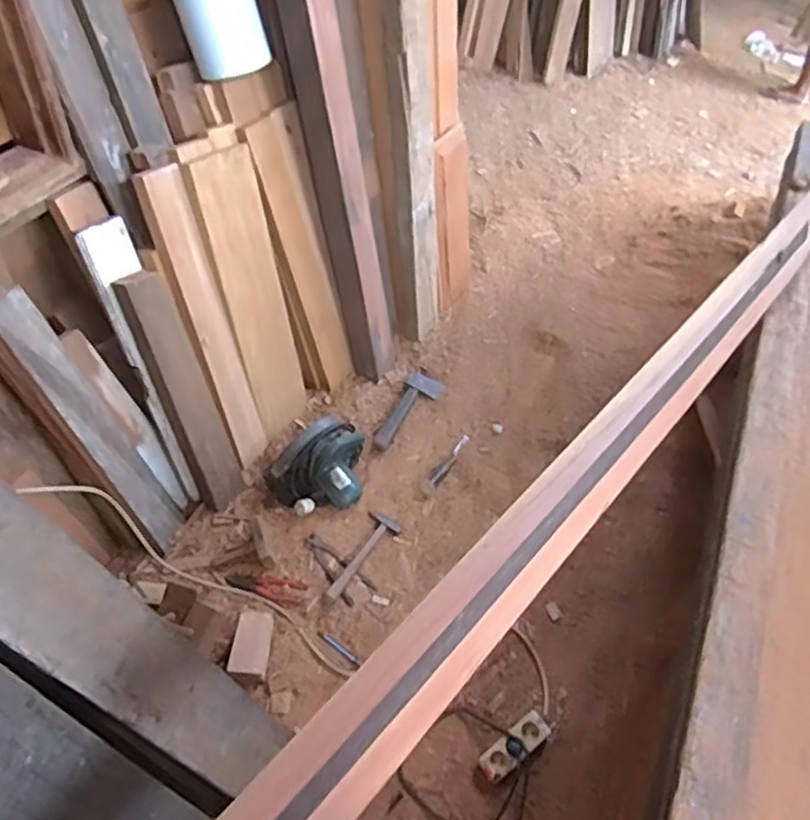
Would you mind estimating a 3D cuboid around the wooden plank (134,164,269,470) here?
[{"bbox_3d":[-0.472,-0.192,1.616,0.111,0.755,0.032,-26,30,-25],"label":"wooden plank"}]

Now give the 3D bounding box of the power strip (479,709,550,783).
[{"bbox_3d":[0.228,0.698,1.378,0.159,0.032,0.059,-36,59,-13],"label":"power strip"}]

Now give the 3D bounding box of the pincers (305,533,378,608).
[{"bbox_3d":[-0.176,0.385,1.607,0.218,0.019,0.083,35,54,24],"label":"pincers"}]

